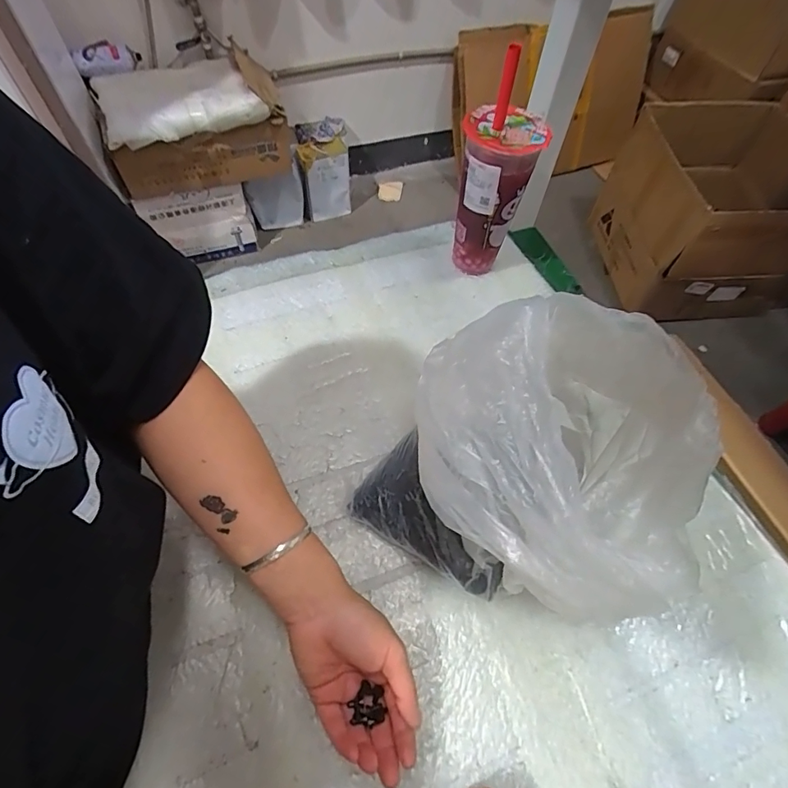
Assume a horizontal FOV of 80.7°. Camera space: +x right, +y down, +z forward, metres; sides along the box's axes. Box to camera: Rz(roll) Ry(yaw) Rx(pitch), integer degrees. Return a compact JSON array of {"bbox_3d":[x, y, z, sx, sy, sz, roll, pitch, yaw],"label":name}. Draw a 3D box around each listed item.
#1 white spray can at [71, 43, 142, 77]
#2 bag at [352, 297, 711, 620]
[{"bbox_3d":[-0.800,-0.935,1.296,0.172,0.055,0.050,-19,63,-14],"label":"white spray can"},{"bbox_3d":[0.099,0.058,0.354,0.203,0.223,0.188,39,65,18],"label":"bag"}]

